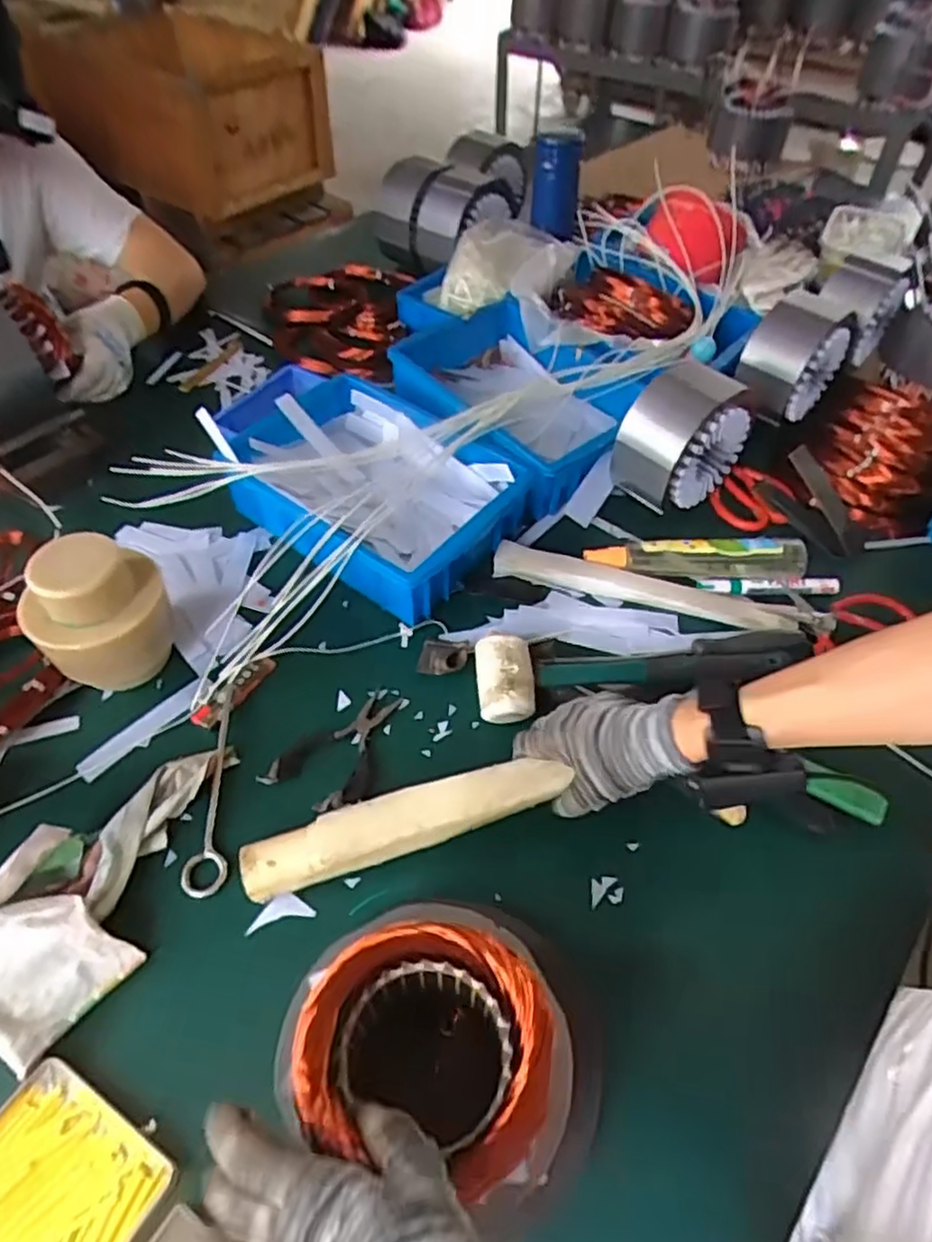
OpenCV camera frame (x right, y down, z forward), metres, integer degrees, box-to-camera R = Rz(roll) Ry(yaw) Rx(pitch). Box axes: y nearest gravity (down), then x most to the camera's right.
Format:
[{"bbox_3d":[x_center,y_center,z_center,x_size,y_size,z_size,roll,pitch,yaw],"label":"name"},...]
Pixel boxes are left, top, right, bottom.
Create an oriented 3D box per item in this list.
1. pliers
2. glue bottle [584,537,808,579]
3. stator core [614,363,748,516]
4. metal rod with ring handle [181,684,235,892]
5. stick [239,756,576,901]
[{"bbox_3d":[-0.106,0.105,0.620,0.080,0.009,0.119,22,54,15],"label":"pliers"},{"bbox_3d":[0.239,-0.069,0.755,0.221,0.040,0.038,4,51,1],"label":"glue bottle"},{"bbox_3d":[0.229,-0.194,0.762,0.125,0.125,0.080,-33,58,-25],"label":"stator core"},{"bbox_3d":[-0.205,0.132,0.587,0.031,0.014,0.176,-3,51,-5],"label":"metal rod with ring handle"},{"bbox_3d":[-0.048,0.147,0.536,0.238,0.019,0.044,-17,53,-3],"label":"stick"}]

